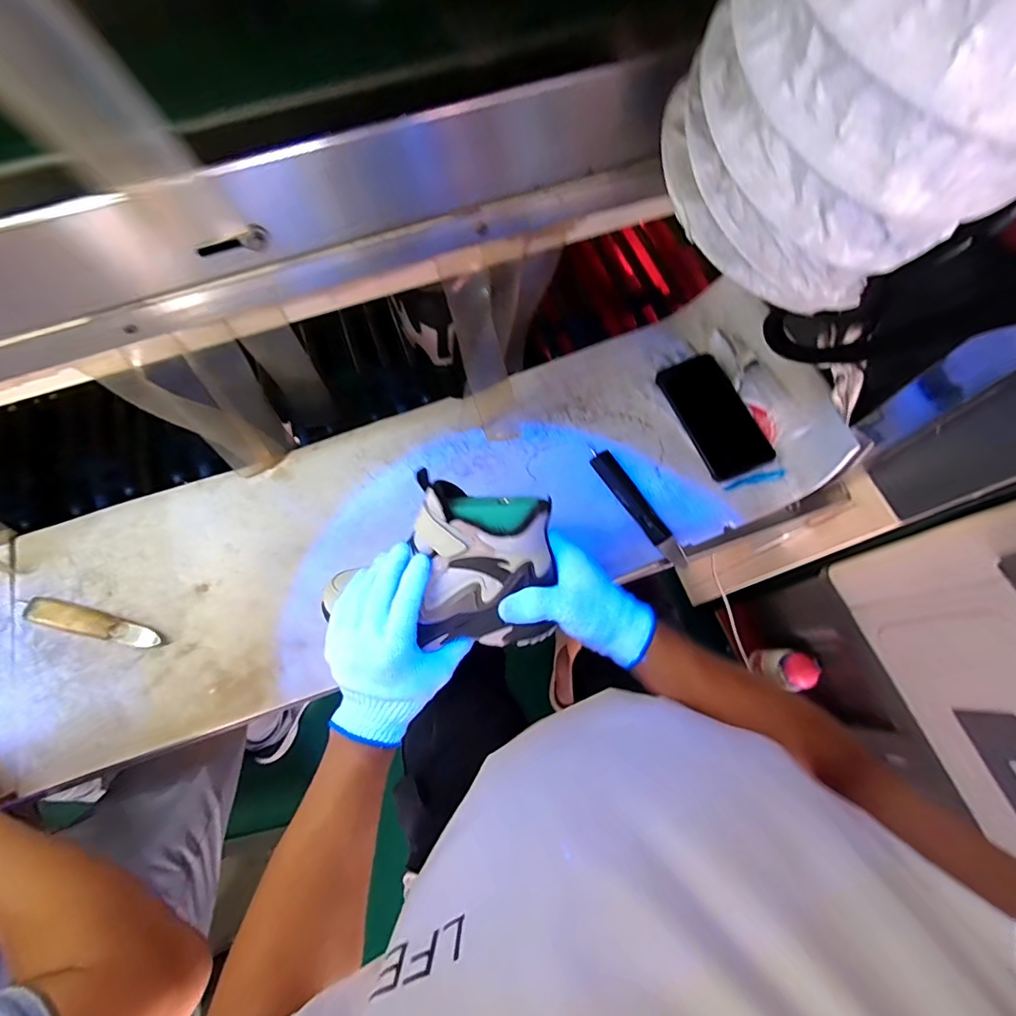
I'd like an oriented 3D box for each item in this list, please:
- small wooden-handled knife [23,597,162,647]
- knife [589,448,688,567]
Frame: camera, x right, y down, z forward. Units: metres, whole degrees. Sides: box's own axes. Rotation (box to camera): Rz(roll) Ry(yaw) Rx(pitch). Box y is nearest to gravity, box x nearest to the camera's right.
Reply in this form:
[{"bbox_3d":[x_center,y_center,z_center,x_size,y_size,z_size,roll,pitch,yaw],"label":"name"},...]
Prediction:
[{"bbox_3d":[-0.470,0.131,0.532,0.161,0.015,0.027,14,72,6],"label":"small wooden-handled knife"},{"bbox_3d":[0.157,-0.002,0.568,0.029,0.014,0.167,-31,74,-9],"label":"knife"}]

